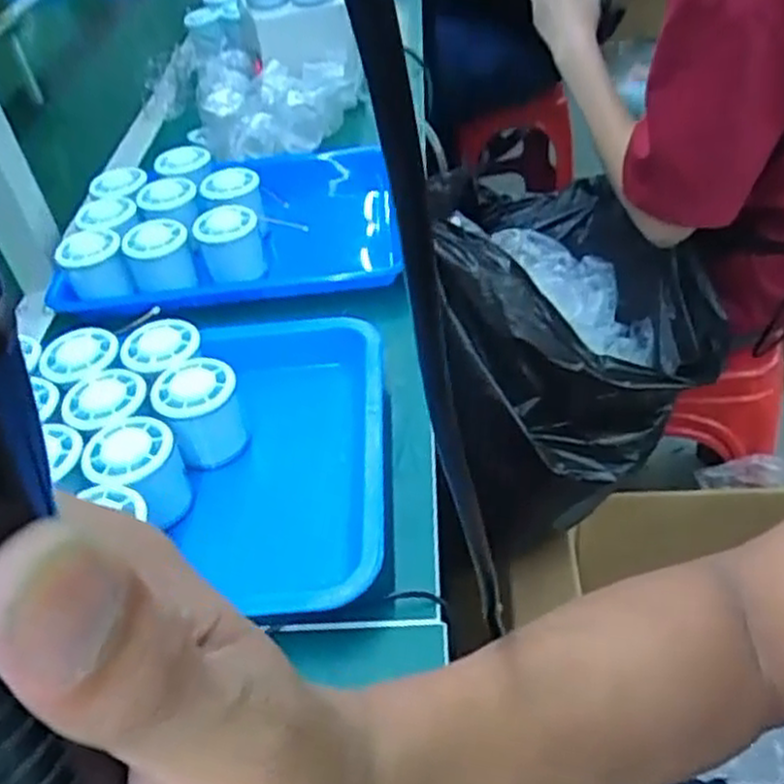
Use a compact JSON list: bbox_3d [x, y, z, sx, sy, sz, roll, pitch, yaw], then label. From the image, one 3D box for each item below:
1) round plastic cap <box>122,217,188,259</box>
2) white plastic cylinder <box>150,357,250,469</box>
[{"bbox_3d":[-0.213,-0.137,0.689,0.053,0.010,0.059,-31,47,-23],"label":"round plastic cap"},{"bbox_3d":[-0.134,0.017,0.549,0.057,0.065,0.052,-23,45,-16],"label":"white plastic cylinder"}]

